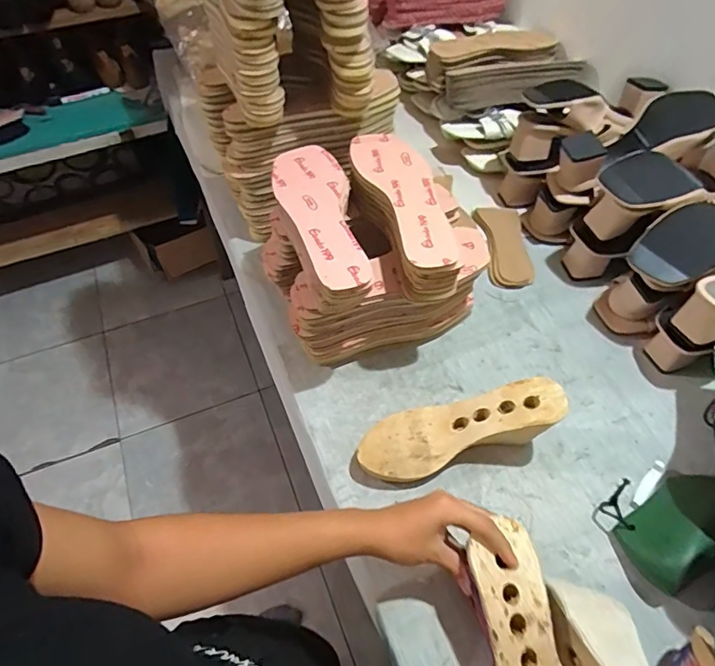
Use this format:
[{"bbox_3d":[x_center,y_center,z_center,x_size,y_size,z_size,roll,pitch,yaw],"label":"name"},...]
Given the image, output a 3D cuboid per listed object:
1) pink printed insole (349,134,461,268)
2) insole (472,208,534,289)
[{"bbox_3d":[0.054,-0.166,0.593,0.081,0.009,0.234,-13,56,-6],"label":"pink printed insole"},{"bbox_3d":[0.225,-0.135,0.779,0.062,0.030,0.145,-3,54,-1],"label":"insole"}]

